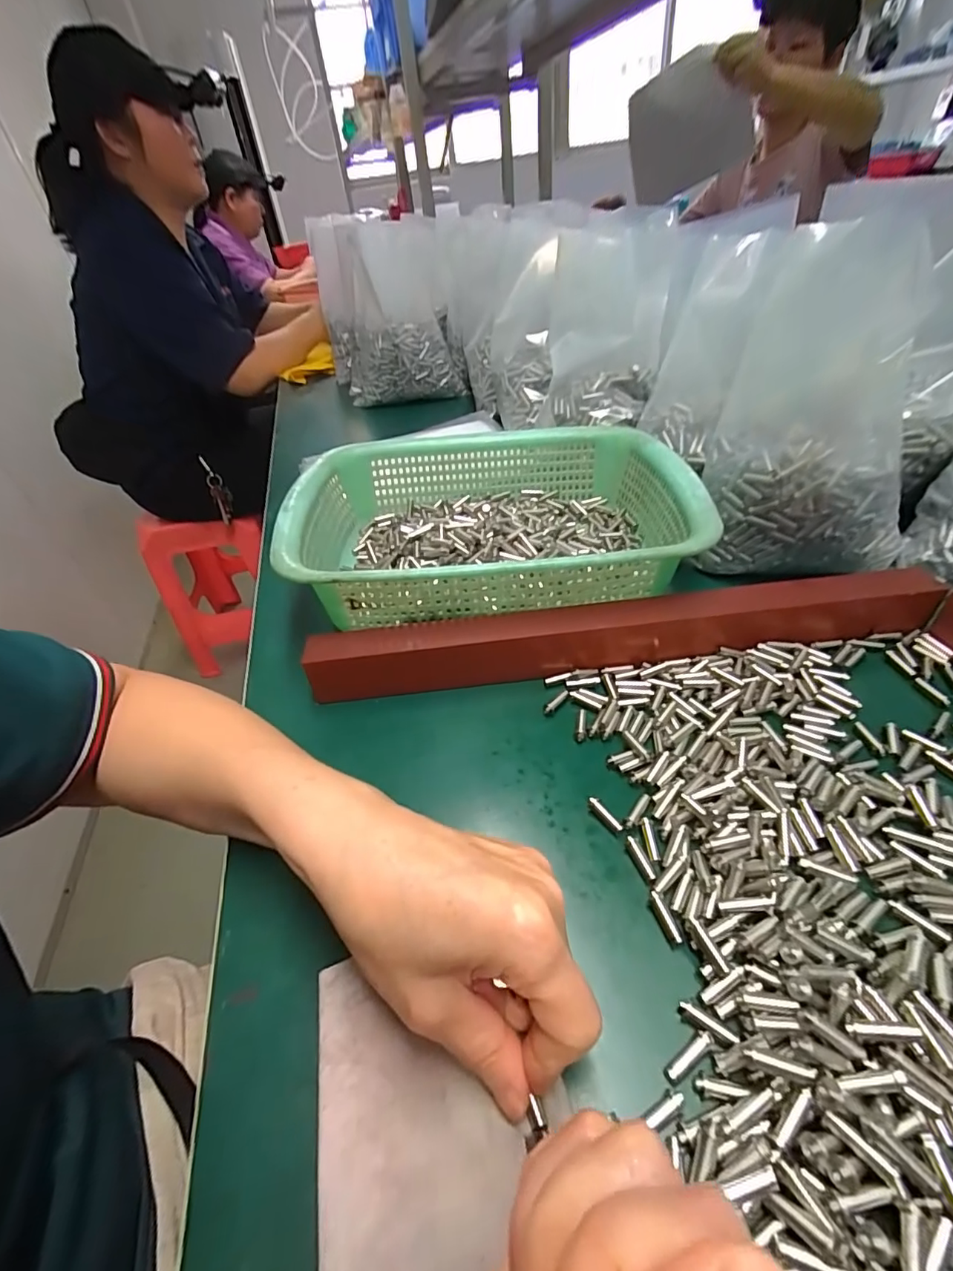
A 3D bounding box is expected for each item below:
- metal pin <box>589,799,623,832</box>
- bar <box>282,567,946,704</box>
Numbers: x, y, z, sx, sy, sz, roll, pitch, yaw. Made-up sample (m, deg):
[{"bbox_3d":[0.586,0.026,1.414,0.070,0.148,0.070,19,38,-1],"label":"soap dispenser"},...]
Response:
[{"bbox_3d":[0.064,0.090,0.253,0.005,0.004,0.021,-29,46,-23],"label":"metal pin"},{"bbox_3d":[0.089,-0.001,0.325,0.385,0.042,0.031,-6,41,1],"label":"bar"}]

